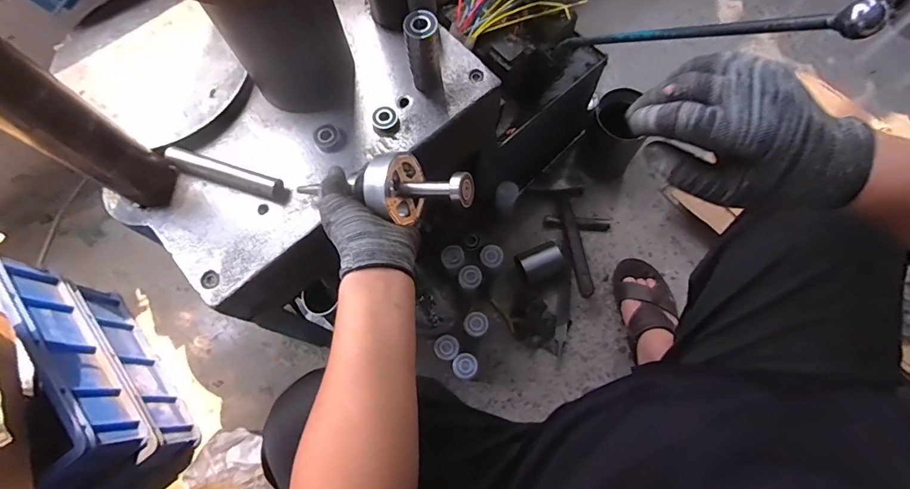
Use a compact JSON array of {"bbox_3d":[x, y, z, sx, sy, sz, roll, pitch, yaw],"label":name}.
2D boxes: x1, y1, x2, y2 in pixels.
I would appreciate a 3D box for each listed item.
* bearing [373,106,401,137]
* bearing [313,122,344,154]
[{"bbox_3d":[-0.089,-0.159,0.583,0.033,0.019,0.031,-15,72,-3],"label":"bearing"},{"bbox_3d":[-0.162,-0.137,0.578,0.032,0.016,0.035,0,72,1],"label":"bearing"}]

